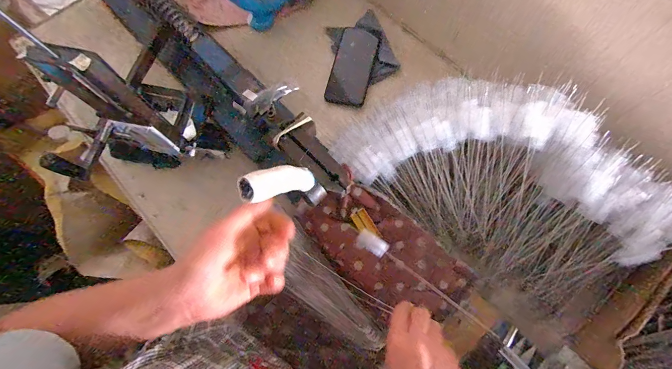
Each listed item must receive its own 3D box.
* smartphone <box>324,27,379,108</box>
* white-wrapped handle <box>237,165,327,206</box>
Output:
[{"bbox_3d":[0.032,-0.224,0.579,0.077,0.009,0.154,13,84,15],"label":"smartphone"},{"bbox_3d":[-0.048,0.000,0.306,0.026,0.125,0.031,-32,73,22],"label":"white-wrapped handle"}]

